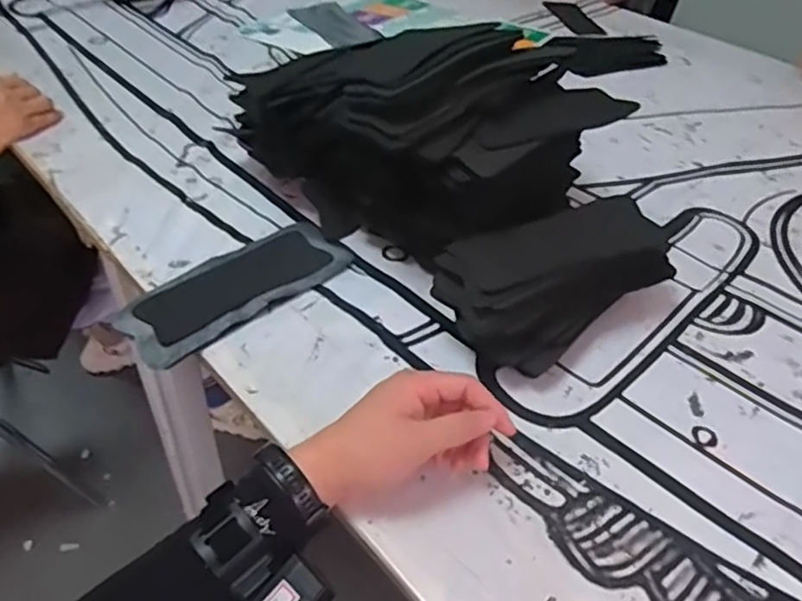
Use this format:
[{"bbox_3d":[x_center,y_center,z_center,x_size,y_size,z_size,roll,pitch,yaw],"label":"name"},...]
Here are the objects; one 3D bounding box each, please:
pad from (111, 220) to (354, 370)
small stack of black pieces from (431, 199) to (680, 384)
[{"bbox_3d":[-0.155,-0.016,0.616,0.094,0.012,0.221,36,49,30],"label":"pad"},{"bbox_3d":[0.137,-0.015,0.578,0.218,0.108,0.103,-23,48,-28],"label":"small stack of black pieces"}]

